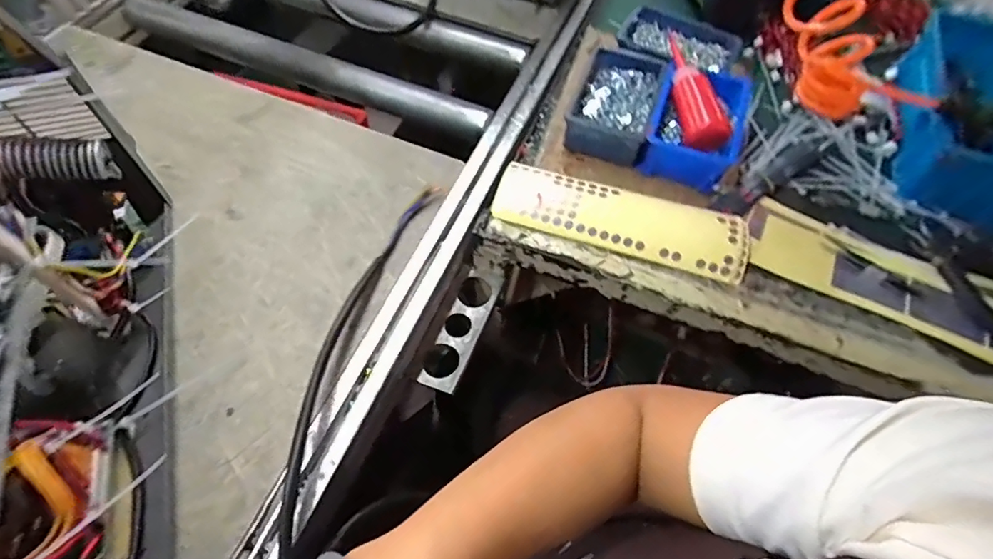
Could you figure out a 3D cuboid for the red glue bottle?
[{"bbox_3d":[0.229,-0.230,0.609,0.046,0.034,0.177,-2,61,-5],"label":"red glue bottle"}]

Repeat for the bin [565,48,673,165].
[{"bbox_3d":[0.142,-0.211,0.614,0.091,0.044,0.150,20,62,8],"label":"bin"}]

